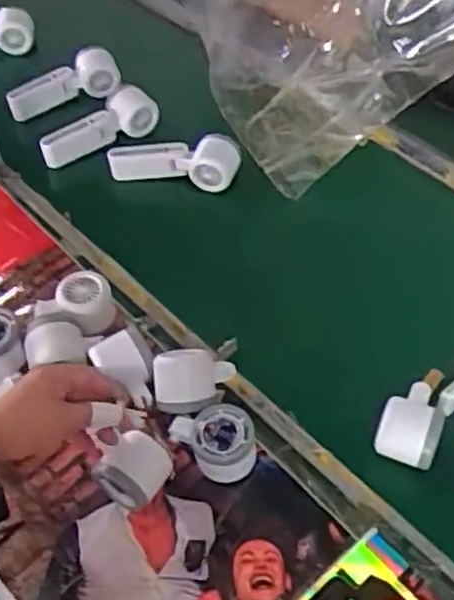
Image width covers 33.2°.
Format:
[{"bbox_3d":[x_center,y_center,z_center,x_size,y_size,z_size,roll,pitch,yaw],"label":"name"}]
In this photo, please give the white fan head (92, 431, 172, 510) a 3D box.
[{"bbox_3d":[-0.084,0.154,0.702,0.050,0.050,0.061,32,59,25],"label":"white fan head"}]

